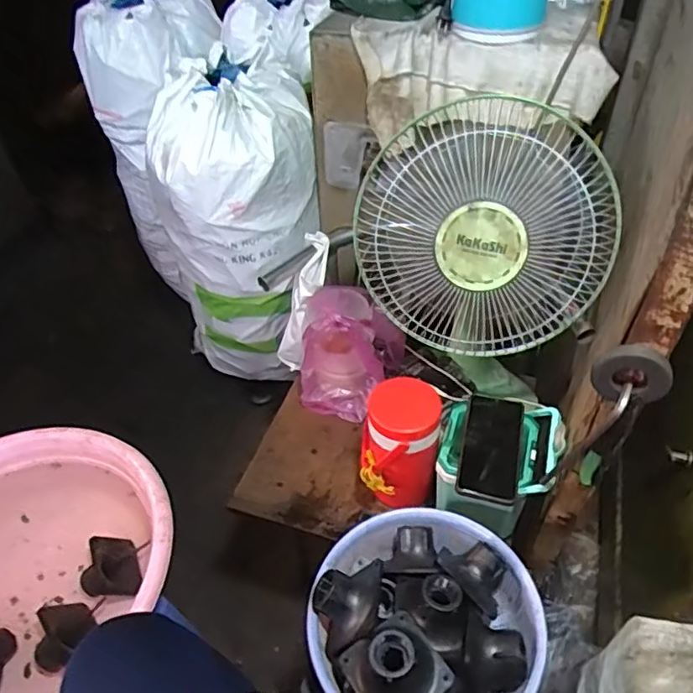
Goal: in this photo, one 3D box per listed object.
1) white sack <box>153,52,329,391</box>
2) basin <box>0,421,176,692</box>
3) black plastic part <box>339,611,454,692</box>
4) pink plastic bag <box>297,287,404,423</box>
[{"bbox_3d":[-0.234,-0.247,1.320,0.323,0.706,0.300,19,49,21],"label":"white sack"},{"bbox_3d":[-0.452,0.311,0.761,0.399,0.131,0.401,-1,45,1],"label":"basin"},{"bbox_3d":[0.050,0.325,0.579,0.092,0.059,0.091,-25,49,-21],"label":"black plastic part"},{"bbox_3d":[0.002,0.011,0.994,0.156,0.209,0.142,25,51,25],"label":"pink plastic bag"}]

